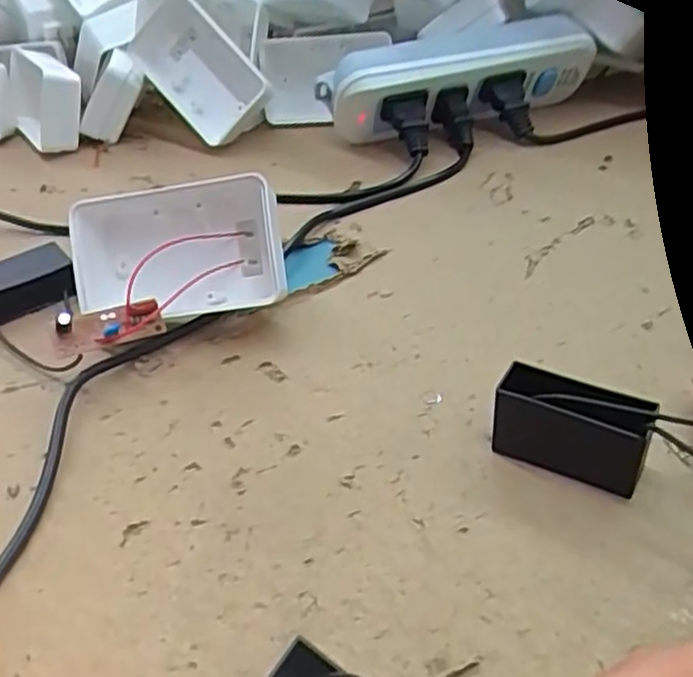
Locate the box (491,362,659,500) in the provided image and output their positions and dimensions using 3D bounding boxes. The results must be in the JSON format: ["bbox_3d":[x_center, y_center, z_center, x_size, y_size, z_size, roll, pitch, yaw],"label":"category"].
[{"bbox_3d":[0.075,0.030,0.245,0.048,0.031,0.016,16,43,27],"label":"box"}]

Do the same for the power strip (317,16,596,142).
[{"bbox_3d":[0.072,-0.163,0.470,0.173,0.057,0.038,-14,38,-10],"label":"power strip"}]

